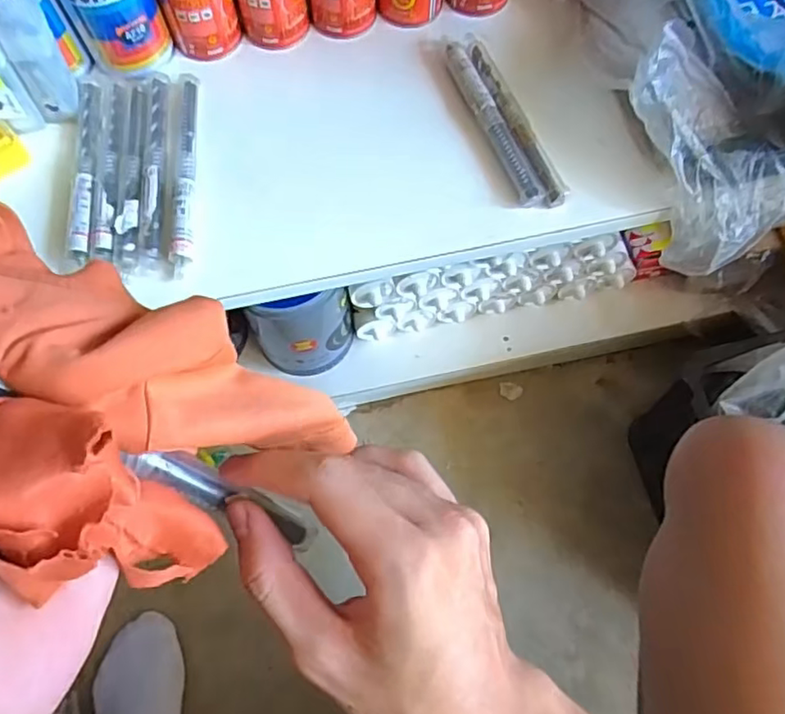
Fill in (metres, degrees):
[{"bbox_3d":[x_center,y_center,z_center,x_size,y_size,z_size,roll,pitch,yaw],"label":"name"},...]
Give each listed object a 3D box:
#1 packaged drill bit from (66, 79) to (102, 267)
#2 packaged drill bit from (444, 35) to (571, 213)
[{"bbox_3d":[-0.230,-0.143,0.463,0.017,0.015,0.163,-7,65,-2],"label":"packaged drill bit"},{"bbox_3d":[0.085,-0.185,0.475,0.038,0.020,0.164,-20,66,-8],"label":"packaged drill bit"}]

